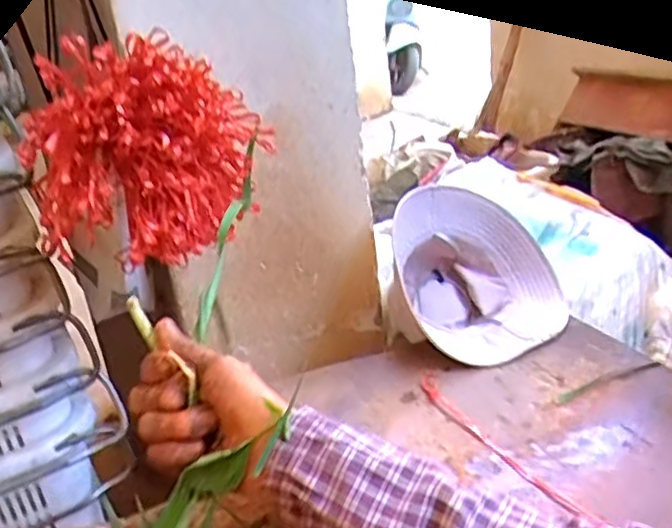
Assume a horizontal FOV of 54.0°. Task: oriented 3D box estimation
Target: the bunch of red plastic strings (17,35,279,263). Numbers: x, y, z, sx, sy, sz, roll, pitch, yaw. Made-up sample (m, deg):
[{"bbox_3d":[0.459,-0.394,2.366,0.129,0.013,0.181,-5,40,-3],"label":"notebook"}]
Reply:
[{"bbox_3d":[-0.176,-0.112,0.645,0.161,0.190,0.180,-1,19,18],"label":"bunch of red plastic strings"}]

